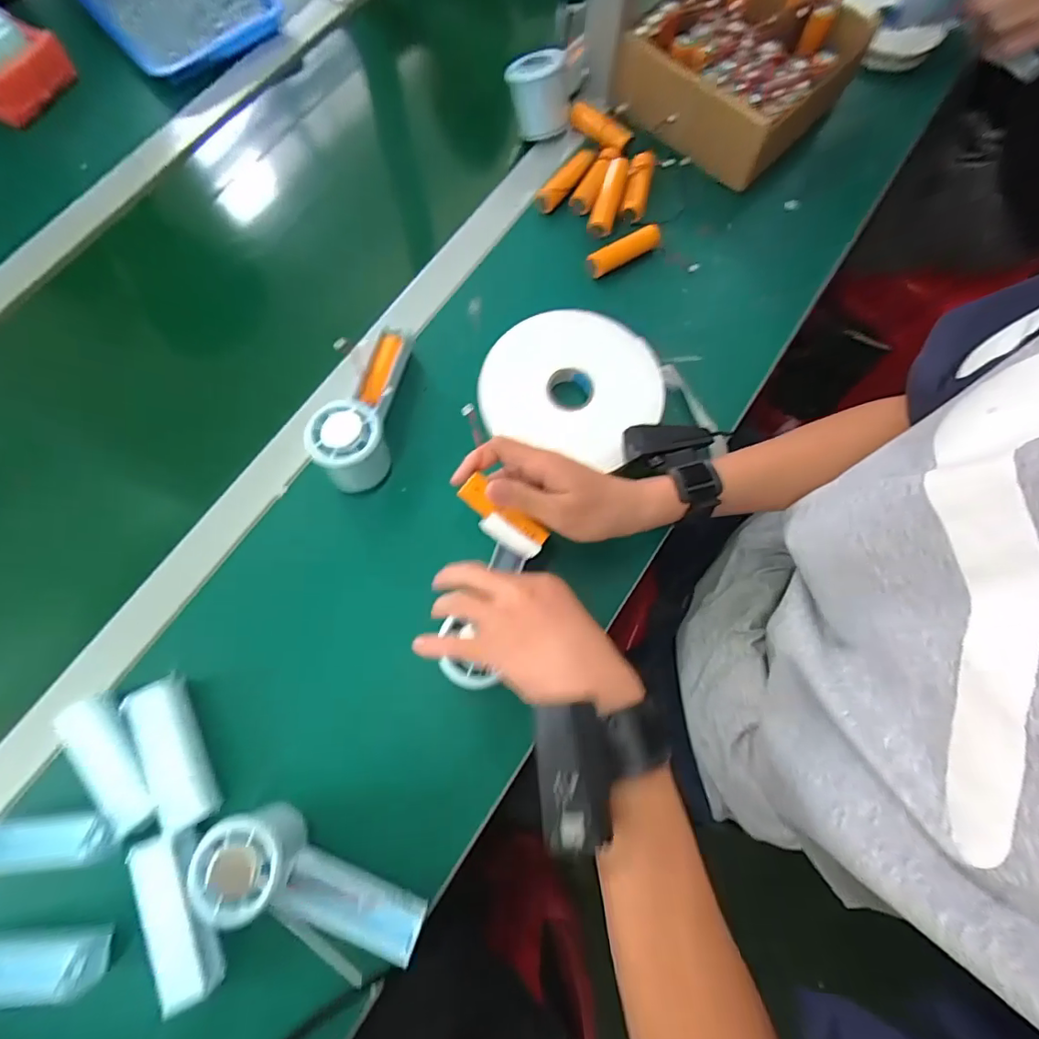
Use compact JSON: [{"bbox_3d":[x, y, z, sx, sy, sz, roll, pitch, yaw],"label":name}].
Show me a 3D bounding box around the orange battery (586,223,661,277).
[{"bbox_3d":[0.105,-0.266,0.522,0.084,0.016,0.022,-32,78,-8],"label":"orange battery"}]

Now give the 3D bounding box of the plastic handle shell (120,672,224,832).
[{"bbox_3d":[-0.256,0.170,0.387,0.037,0.025,0.104,-26,77,-6],"label":"plastic handle shell"}]

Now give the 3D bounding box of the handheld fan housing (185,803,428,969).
[{"bbox_3d":[-0.139,0.246,0.355,0.151,0.050,0.060,25,76,-7],"label":"handheld fan housing"}]

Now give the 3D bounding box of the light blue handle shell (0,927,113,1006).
[{"bbox_3d":[-0.334,0.297,0.352,0.109,0.033,0.031,-2,75,0],"label":"light blue handle shell"}]

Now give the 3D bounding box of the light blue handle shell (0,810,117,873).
[{"bbox_3d":[-0.338,0.224,0.365,0.107,0.022,0.029,-6,75,-1],"label":"light blue handle shell"}]

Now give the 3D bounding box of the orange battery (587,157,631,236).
[{"bbox_3d":[0.089,-0.319,0.522,0.023,0.021,0.072,19,97,5],"label":"orange battery"}]

